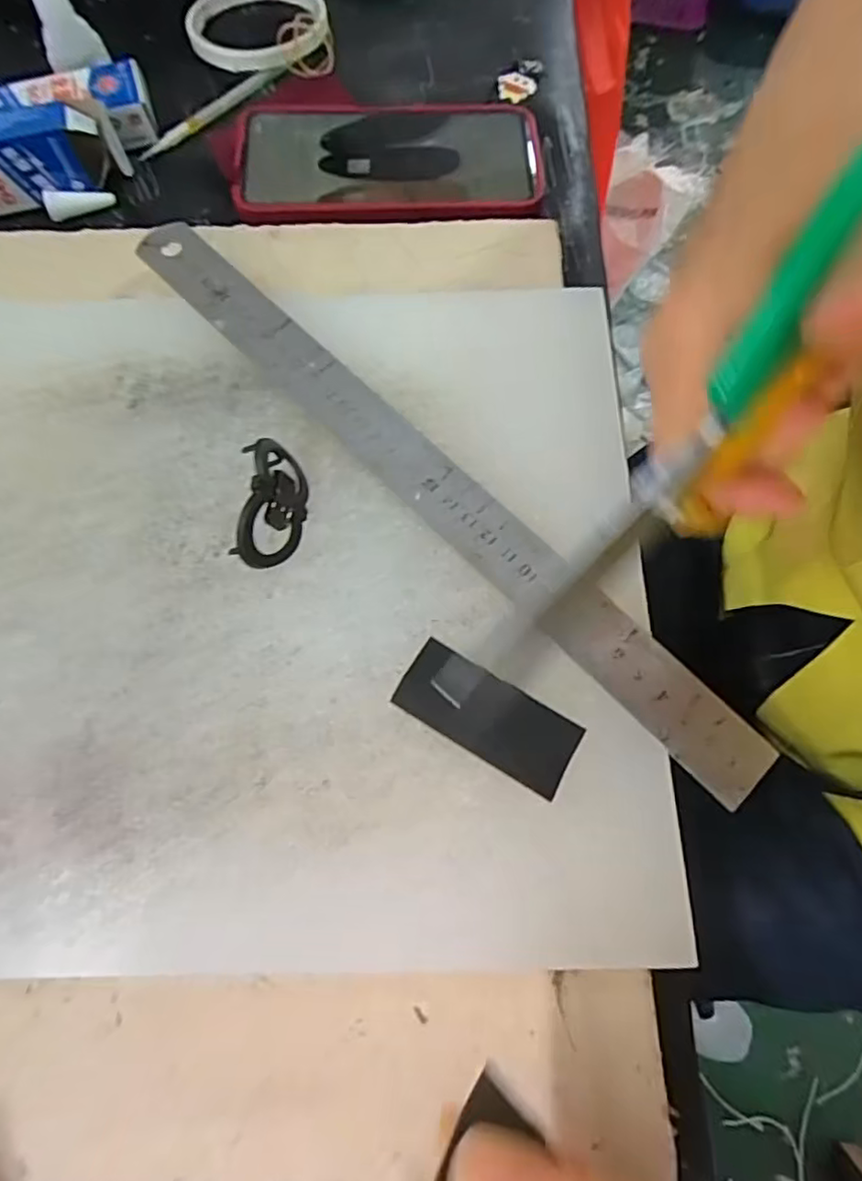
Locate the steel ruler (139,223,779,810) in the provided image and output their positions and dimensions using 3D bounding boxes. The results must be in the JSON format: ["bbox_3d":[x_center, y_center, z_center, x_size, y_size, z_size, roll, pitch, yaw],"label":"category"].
[{"bbox_3d":[-0.007,-0.049,0.239,0.028,0.004,0.318,-42,75,-11],"label":"steel ruler"}]

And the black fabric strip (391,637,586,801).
[{"bbox_3d":[0.019,0.041,0.205,0.059,0.004,0.025,30,72,10],"label":"black fabric strip"}]

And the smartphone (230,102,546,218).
[{"bbox_3d":[-0.019,-0.238,0.339,0.168,0.009,0.088,-7,70,-4],"label":"smartphone"}]

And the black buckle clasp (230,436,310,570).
[{"bbox_3d":[-0.056,-0.032,0.221,0.019,0.027,0.044,9,64,3],"label":"black buckle clasp"}]

